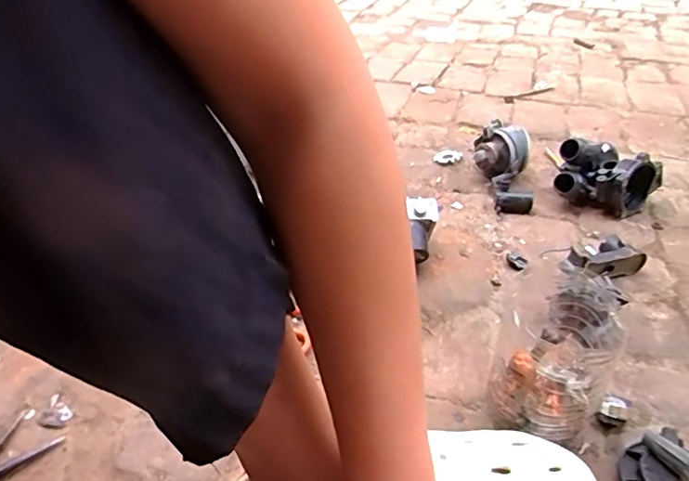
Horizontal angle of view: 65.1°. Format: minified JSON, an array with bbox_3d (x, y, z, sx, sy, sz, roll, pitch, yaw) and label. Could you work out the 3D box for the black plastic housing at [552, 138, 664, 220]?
[{"bbox_3d":[0.431,-0.105,0.888,0.156,0.091,0.108,20,40,25],"label":"black plastic housing"}]

